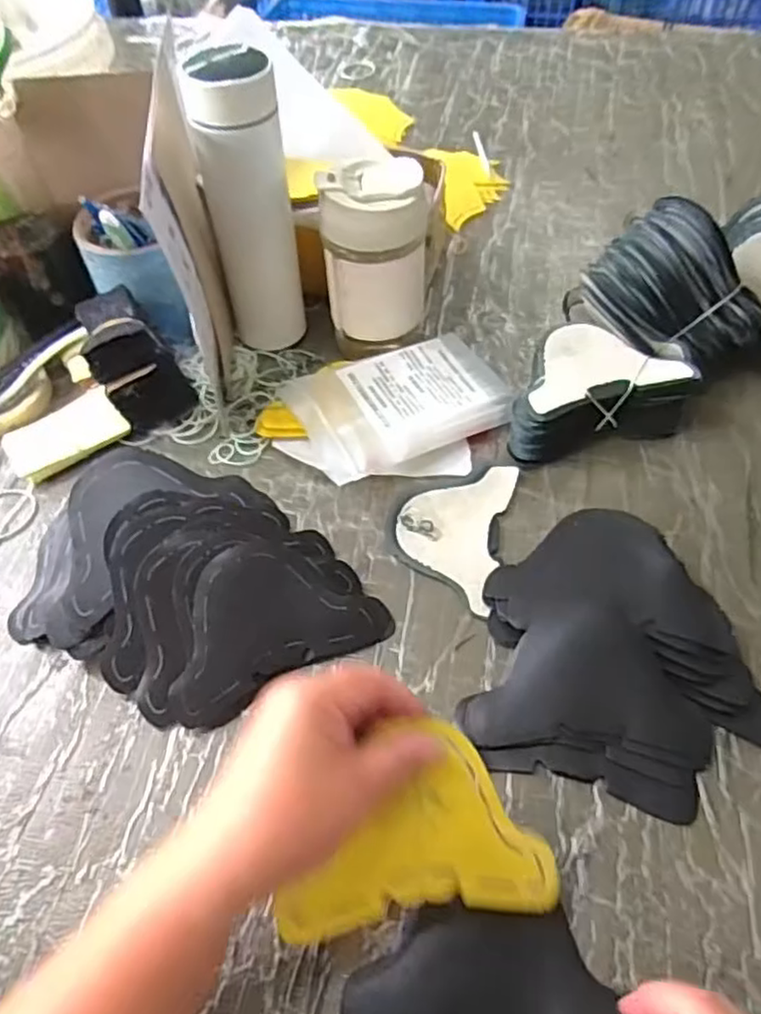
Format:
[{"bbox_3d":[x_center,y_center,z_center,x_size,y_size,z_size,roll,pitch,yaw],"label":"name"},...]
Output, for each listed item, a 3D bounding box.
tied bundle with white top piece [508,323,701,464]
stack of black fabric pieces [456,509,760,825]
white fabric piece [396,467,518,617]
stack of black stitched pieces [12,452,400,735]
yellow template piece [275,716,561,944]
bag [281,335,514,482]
[{"bbox_3d":[0.171,-0.099,0.550,0.154,0.051,0.091,-13,54,-7],"label":"tied bundle with white top piece"},{"bbox_3d":[0.154,0.086,0.429,0.173,0.023,0.182,11,55,10],"label":"stack of black fabric pieces"},{"bbox_3d":[0.053,0.014,0.502,0.076,0.008,0.123,12,55,11],"label":"white fabric piece"},{"bbox_3d":[-0.133,0.048,0.450,0.228,0.059,0.183,38,63,26],"label":"stack of black stitched pieces"},{"bbox_3d":[0.017,0.159,0.335,0.134,0.012,0.095,-6,78,-14],"label":"yellow template piece"},{"bbox_3d":[0.022,-0.086,0.556,0.179,0.035,0.102,-23,56,-14],"label":"bag"}]

